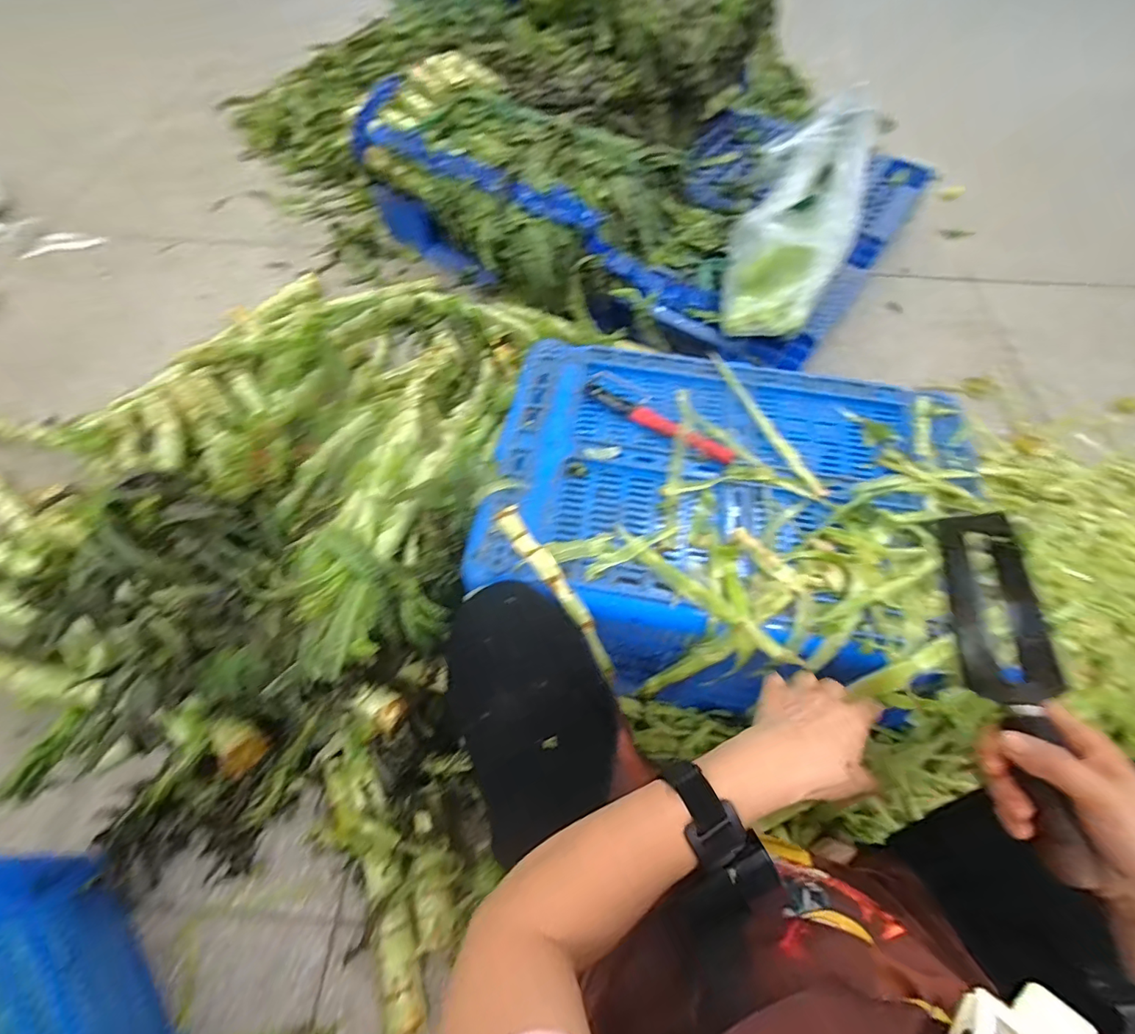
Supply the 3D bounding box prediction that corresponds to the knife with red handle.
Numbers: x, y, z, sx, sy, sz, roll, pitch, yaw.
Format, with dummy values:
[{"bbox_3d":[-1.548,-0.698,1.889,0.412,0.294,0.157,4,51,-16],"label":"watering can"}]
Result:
[{"bbox_3d":[0.114,-0.122,0.630,0.208,0.010,0.026,30,64,16],"label":"knife with red handle"}]

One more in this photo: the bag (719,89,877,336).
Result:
[{"bbox_3d":[0.459,-0.588,0.984,0.219,0.154,0.503,24,80,12],"label":"bag"}]

